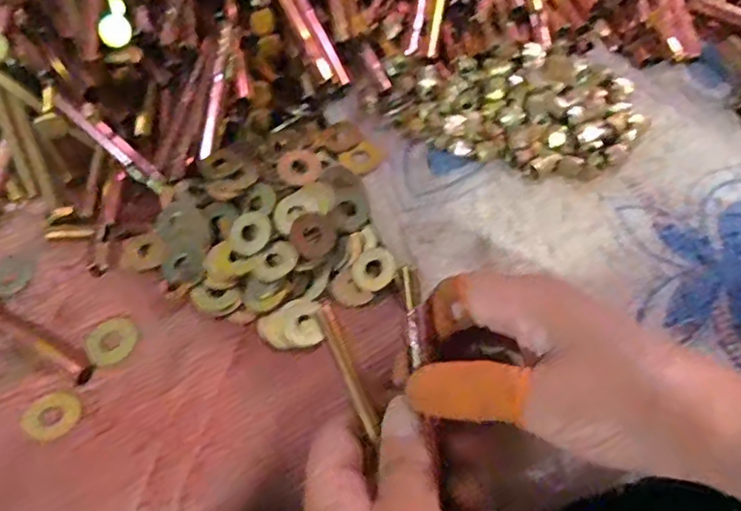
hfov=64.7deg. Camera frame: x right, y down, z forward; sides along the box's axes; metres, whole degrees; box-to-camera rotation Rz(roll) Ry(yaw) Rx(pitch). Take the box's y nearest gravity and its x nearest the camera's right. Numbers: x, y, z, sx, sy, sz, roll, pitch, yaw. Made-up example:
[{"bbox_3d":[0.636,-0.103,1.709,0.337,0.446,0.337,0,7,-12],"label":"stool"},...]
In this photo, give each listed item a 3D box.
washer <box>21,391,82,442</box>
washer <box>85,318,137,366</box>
[{"bbox_3d":[-0.150,0.075,0.275,0.025,0.005,0.024,0,60,0],"label":"washer"},{"bbox_3d":[-0.131,0.043,0.295,0.024,0.004,0.023,0,60,0],"label":"washer"}]

